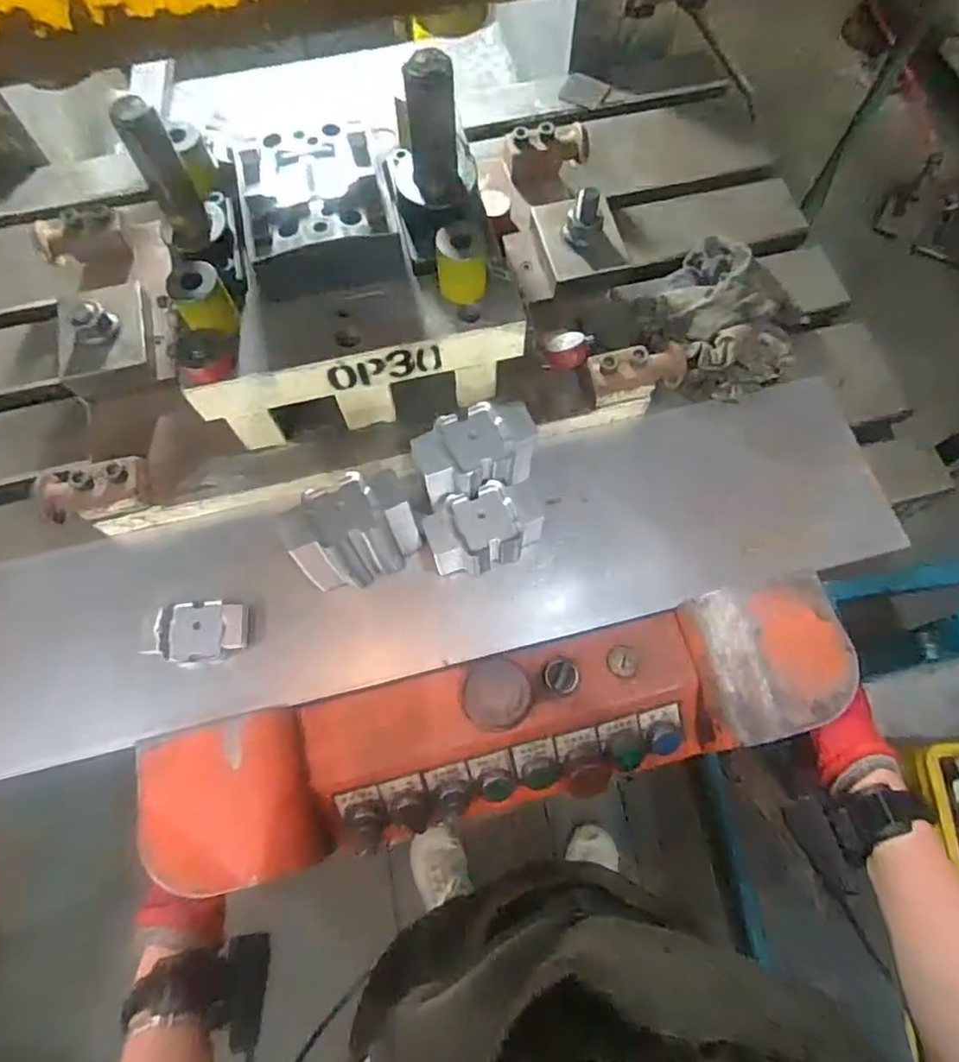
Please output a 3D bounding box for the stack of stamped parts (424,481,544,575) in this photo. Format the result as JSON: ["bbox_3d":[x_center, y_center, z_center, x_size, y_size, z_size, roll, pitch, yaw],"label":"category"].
[{"bbox_3d":[0.007,-0.001,0.574,0.111,0.063,0.064,-15,70,-6],"label":"stack of stamped parts"}]

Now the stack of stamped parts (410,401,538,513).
[{"bbox_3d":[-0.004,-0.067,0.566,0.104,0.074,0.062,-22,70,-8],"label":"stack of stamped parts"}]

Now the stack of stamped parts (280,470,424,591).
[{"bbox_3d":[-0.108,-0.001,0.552,0.108,0.094,0.076,-27,71,-10],"label":"stack of stamped parts"}]

